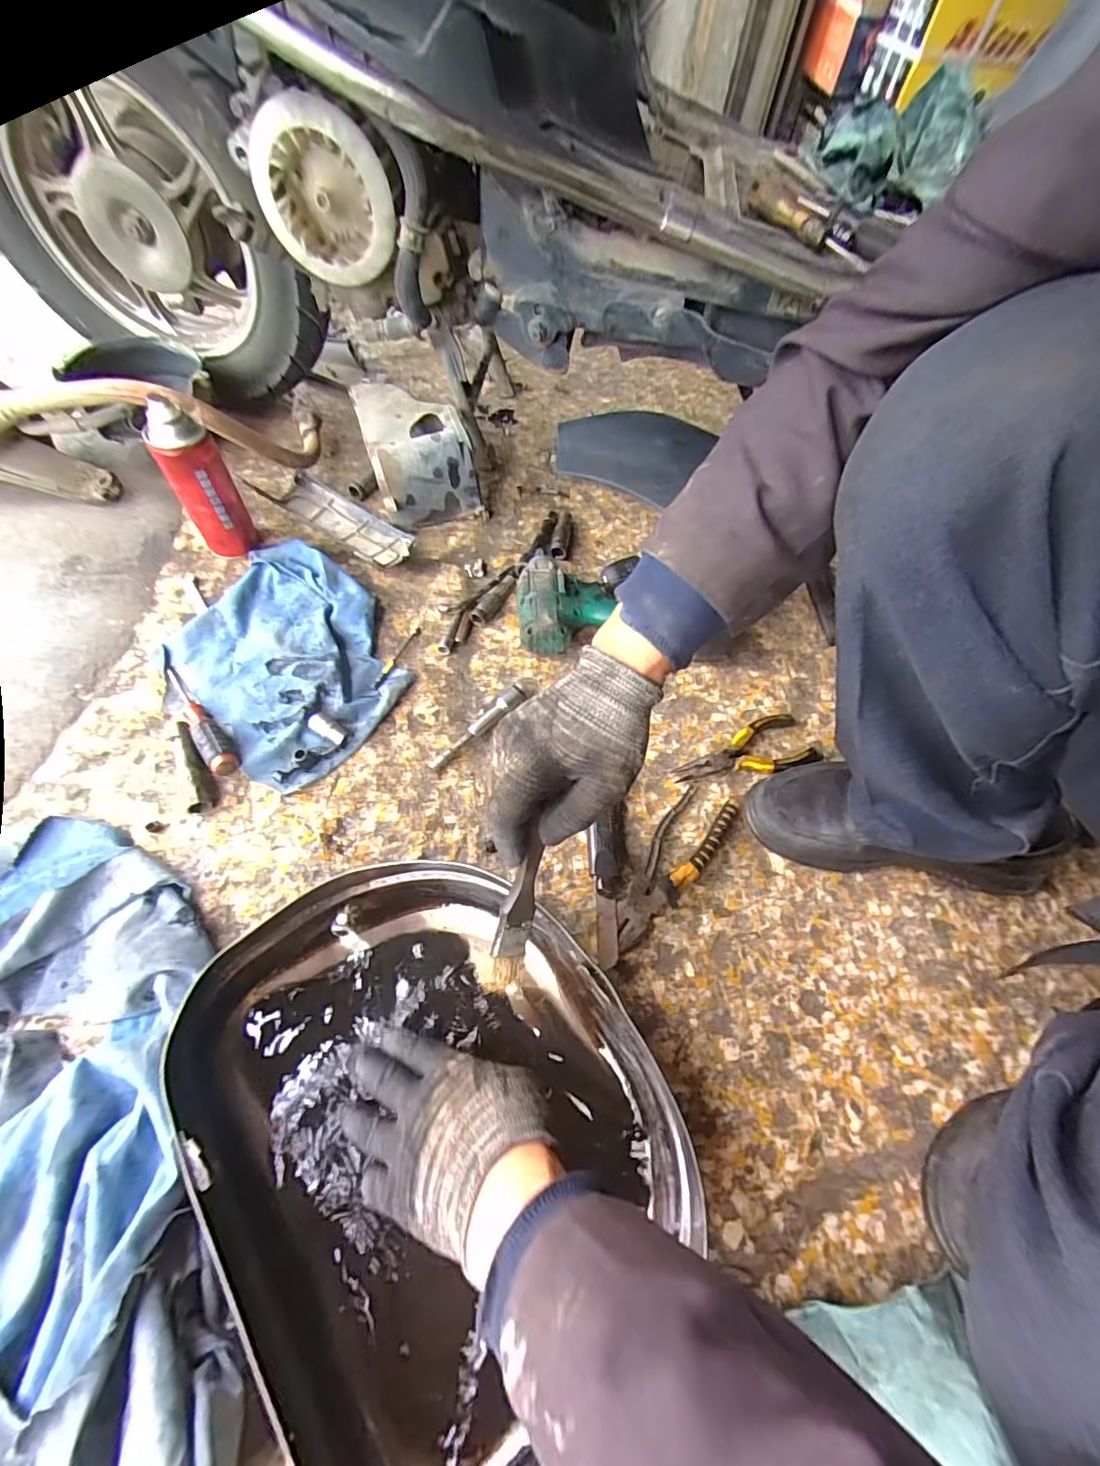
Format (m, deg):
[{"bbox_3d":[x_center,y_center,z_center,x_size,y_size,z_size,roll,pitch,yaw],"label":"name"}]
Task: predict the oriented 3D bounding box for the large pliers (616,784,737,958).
[{"bbox_3d":[0.111,0.120,0.497,0.053,0.017,0.174,37,64,16],"label":"large pliers"}]

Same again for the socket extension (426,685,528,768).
[{"bbox_3d":[-0.074,-0.006,0.555,0.124,0.022,0.018,-40,70,-23],"label":"socket extension"}]

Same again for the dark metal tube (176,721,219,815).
[{"bbox_3d":[-0.338,0.030,0.510,0.024,0.020,0.094,-20,64,-15],"label":"dark metal tube"}]

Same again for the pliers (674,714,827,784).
[{"bbox_3d":[0.205,0.026,0.560,0.155,0.016,0.064,-21,64,-15],"label":"pliers"}]

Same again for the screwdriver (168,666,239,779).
[{"bbox_3d":[-0.349,-0.017,0.530,0.026,0.028,0.154,-34,68,-21],"label":"screwdriver"}]

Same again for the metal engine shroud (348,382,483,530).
[{"bbox_3d":[-0.185,-0.395,0.724,0.122,0.096,0.229,-16,63,-13],"label":"metal engine shroud"}]

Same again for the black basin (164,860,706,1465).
[{"bbox_3d":[-0.077,0.261,0.368,0.274,0.064,0.355,-37,69,-22],"label":"black basin"}]

